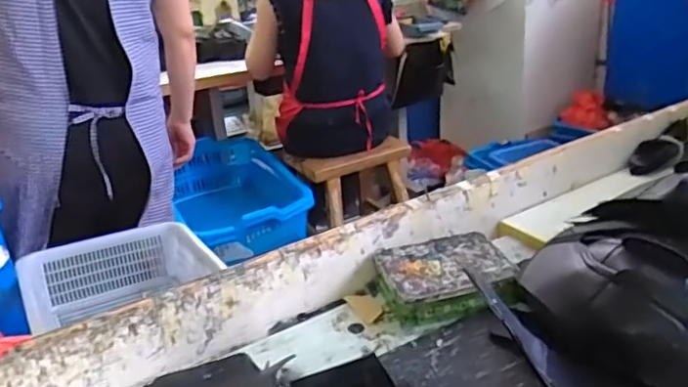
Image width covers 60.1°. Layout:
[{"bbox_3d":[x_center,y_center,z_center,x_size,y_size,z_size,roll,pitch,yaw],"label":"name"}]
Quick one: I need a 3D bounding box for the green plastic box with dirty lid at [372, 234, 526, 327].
[{"bbox_3d":[0.125,0.105,0.739,0.156,0.048,0.116,-9,24,-9],"label":"green plastic box with dirty lid"}]

